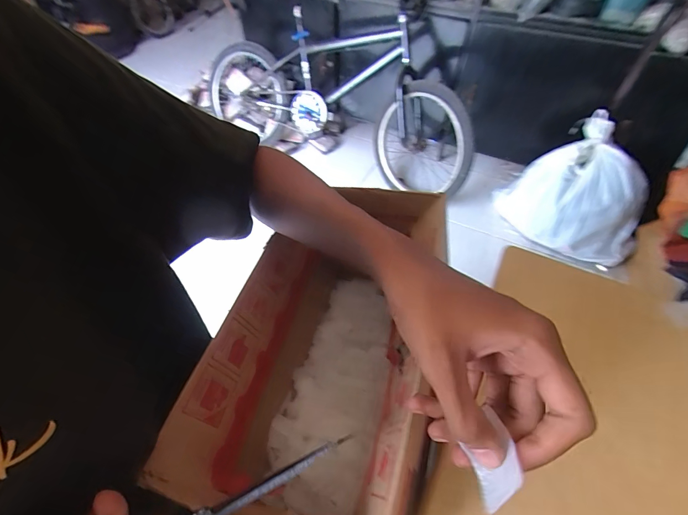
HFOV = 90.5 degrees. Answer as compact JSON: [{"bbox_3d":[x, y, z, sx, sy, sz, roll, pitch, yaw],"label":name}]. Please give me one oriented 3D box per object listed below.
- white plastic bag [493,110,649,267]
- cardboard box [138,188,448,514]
[{"bbox_3d":[0.842,-0.235,1.246,0.280,0.357,0.467,-16,53,-13],"label":"white plastic bag"},{"bbox_3d":[-0.021,0.096,0.358,0.168,0.194,0.306,12,52,9],"label":"cardboard box"}]

